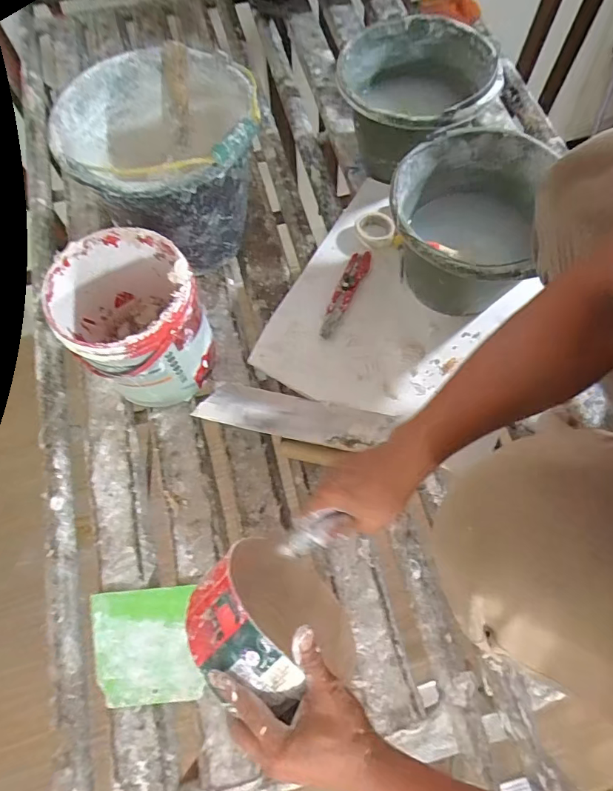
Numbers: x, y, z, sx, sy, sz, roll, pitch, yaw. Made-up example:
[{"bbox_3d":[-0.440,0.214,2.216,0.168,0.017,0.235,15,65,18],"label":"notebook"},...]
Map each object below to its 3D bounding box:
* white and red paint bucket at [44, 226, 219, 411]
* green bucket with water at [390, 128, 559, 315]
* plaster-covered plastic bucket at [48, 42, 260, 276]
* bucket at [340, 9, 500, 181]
[{"bbox_3d":[-0.229,-0.098,0.651,0.171,0.204,0.180,0,67,1],"label":"white and red paint bucket"},{"bbox_3d":[0.226,-0.237,0.692,0.205,0.181,0.242,20,69,9],"label":"green bucket with water"},{"bbox_3d":[-0.200,-0.343,0.700,0.253,0.237,0.254,0,67,1],"label":"plaster-covered plastic bucket"},{"bbox_3d":[0.179,-0.483,0.786,0.240,0.187,0.234,0,67,1],"label":"bucket"}]

